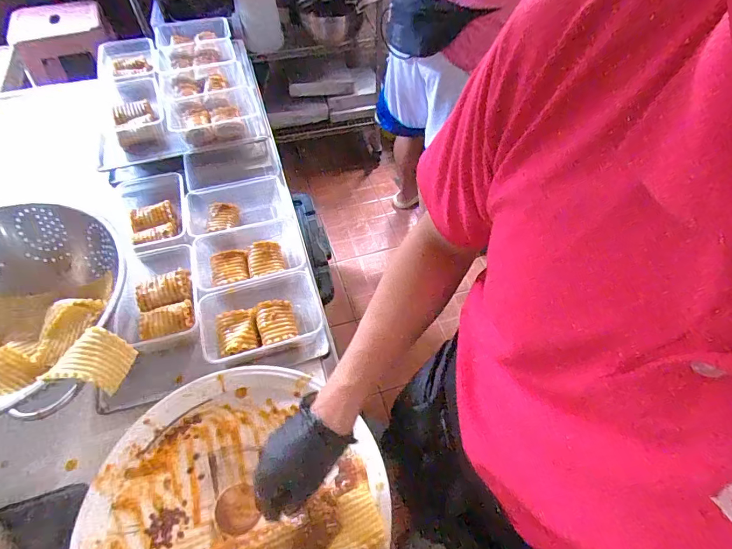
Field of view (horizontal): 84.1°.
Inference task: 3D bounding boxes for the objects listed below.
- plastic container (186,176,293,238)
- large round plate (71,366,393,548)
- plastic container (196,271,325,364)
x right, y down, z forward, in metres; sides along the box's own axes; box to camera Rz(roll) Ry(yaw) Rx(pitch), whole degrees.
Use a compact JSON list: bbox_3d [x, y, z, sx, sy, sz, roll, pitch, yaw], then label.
[{"bbox_3d":[-0.234,-0.112,0.758,0.192,0.055,0.114,-18,57,-13],"label":"plastic container"},{"bbox_3d":[-0.151,0.281,0.480,0.342,0.033,0.340,-12,56,-10],"label":"large round plate"},{"bbox_3d":[-0.159,0.068,0.625,0.172,0.057,0.136,-12,56,-10],"label":"plastic container"}]

